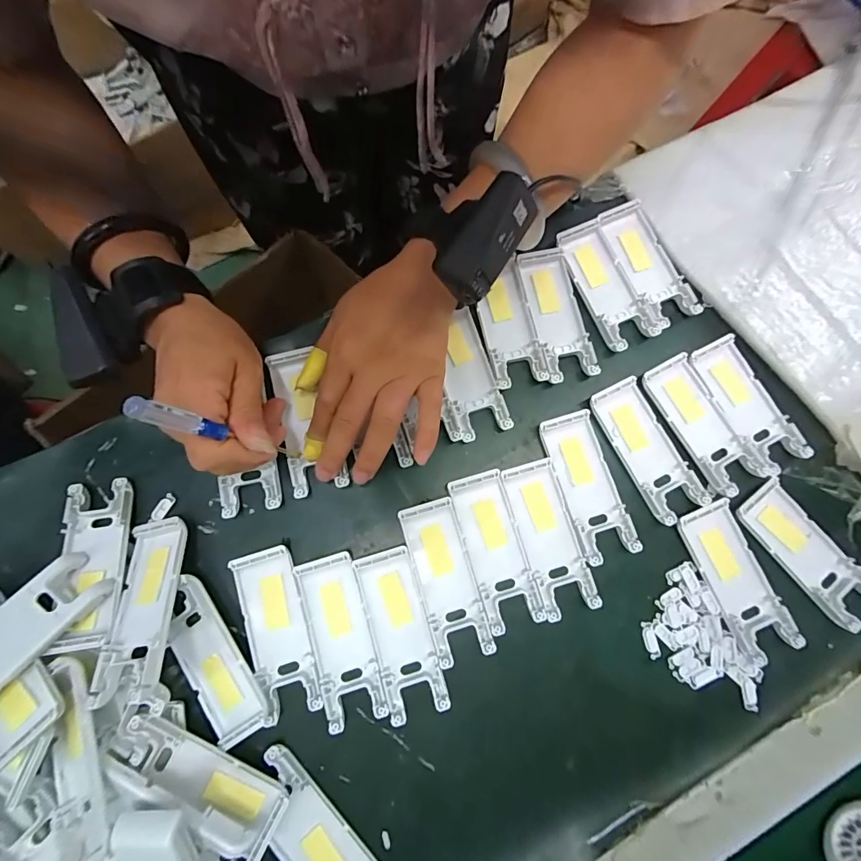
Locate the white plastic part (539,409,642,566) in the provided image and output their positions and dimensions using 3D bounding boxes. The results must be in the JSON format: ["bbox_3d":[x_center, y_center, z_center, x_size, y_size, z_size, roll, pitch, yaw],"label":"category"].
[{"bbox_3d":[0.113,0.039,0.306,0.039,0.008,0.103,-16,81,-4],"label":"white plastic part"}]

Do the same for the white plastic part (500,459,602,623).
[{"bbox_3d":[0.083,0.074,0.298,0.039,0.010,0.102,-15,80,-4],"label":"white plastic part"}]

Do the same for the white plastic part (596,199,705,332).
[{"bbox_3d":[0.175,-0.134,0.342,0.042,0.010,0.104,-25,81,-6],"label":"white plastic part"}]

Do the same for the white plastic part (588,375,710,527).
[{"bbox_3d":[0.160,0.012,0.313,0.039,0.011,0.103,-27,82,-6],"label":"white plastic part"}]

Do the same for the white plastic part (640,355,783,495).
[{"bbox_3d":[0.203,-0.005,0.315,0.042,0.013,0.104,-29,82,-6],"label":"white plastic part"}]

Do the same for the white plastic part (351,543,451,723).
[{"bbox_3d":[-0.021,0.135,0.288,0.038,0.014,0.103,-16,81,-4],"label":"white plastic part"}]

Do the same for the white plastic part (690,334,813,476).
[{"bbox_3d":[0.237,-0.020,0.319,0.039,0.012,0.102,-26,81,-6],"label":"white plastic part"}]

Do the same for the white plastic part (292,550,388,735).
[{"bbox_3d":[-0.061,0.138,0.284,0.040,0.010,0.103,-16,80,-4],"label":"white plastic part"}]

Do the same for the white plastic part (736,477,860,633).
[{"bbox_3d":[0.268,0.085,0.302,0.041,0.013,0.101,-39,83,-8],"label":"white plastic part"}]

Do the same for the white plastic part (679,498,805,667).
[{"bbox_3d":[0.213,0.103,0.294,0.042,0.007,0.103,-22,81,-5],"label":"white plastic part"}]

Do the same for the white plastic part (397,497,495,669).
[{"bbox_3d":[0.010,0.101,0.292,0.039,0.008,0.103,-16,81,-4],"label":"white plastic part"}]

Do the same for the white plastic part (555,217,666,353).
[{"bbox_3d":[0.140,-0.115,0.335,0.044,0.013,0.103,-26,81,-6],"label":"white plastic part"}]

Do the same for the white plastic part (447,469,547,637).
[{"bbox_3d":[0.045,0.082,0.297,0.039,0.008,0.103,-16,81,-4],"label":"white plastic part"}]

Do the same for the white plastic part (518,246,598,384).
[{"bbox_3d":[0.096,-0.091,0.328,0.039,0.007,0.106,-11,80,-3],"label":"white plastic part"}]

